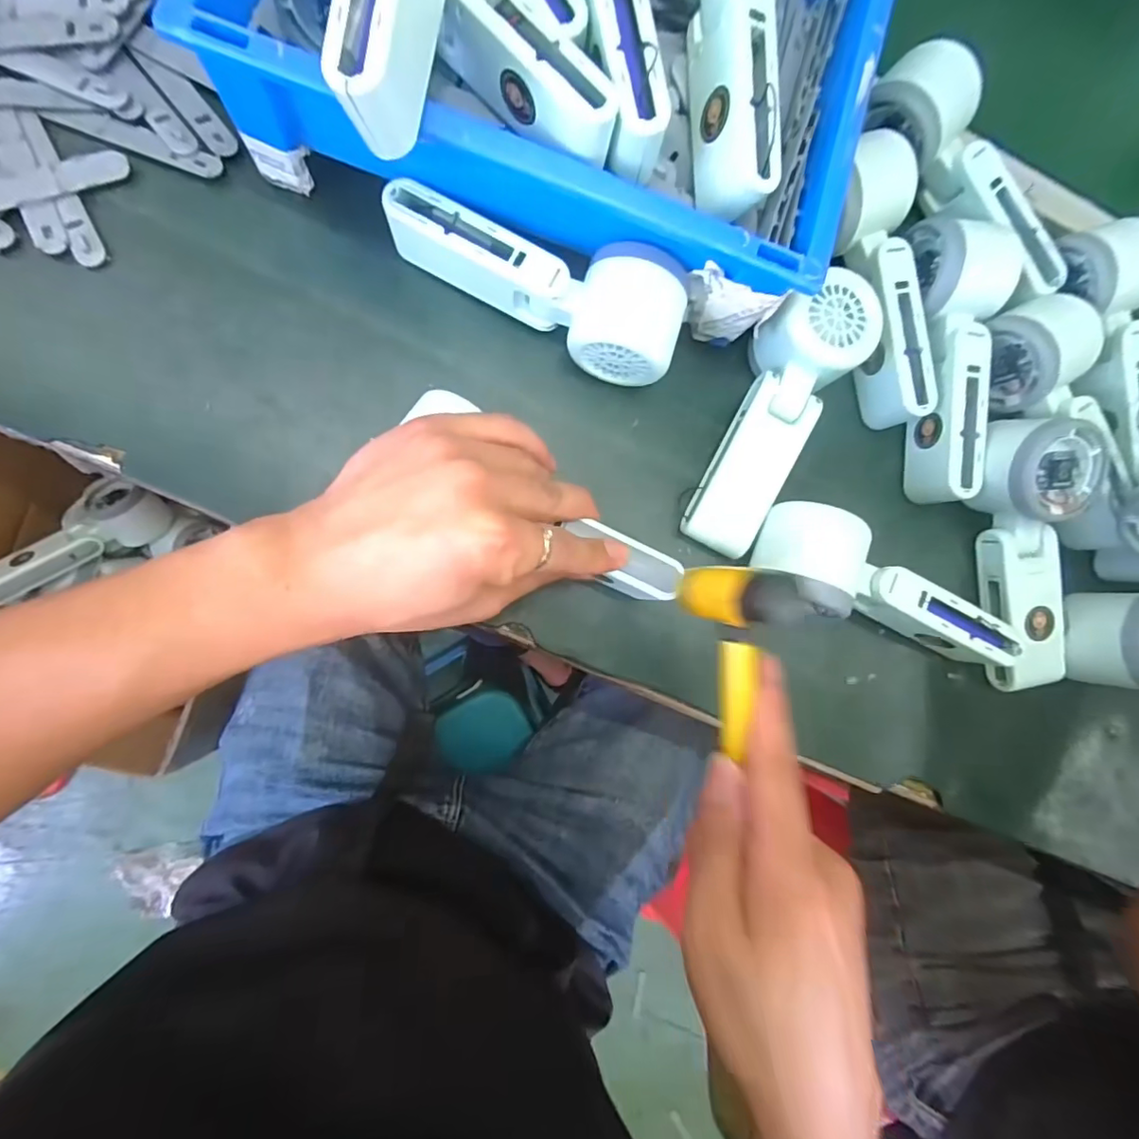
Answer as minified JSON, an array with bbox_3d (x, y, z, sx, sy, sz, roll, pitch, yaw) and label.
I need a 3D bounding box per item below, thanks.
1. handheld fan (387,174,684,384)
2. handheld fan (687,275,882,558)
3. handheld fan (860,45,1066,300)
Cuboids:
[{"bbox_3d":[-0.020,-0.154,0.310,0.167,0.051,0.064,18,86,-8],"label":"handheld fan"},{"bbox_3d":[0.117,-0.091,0.328,0.056,0.050,0.167,29,85,-8],"label":"handheld fan"},{"bbox_3d":[0.247,-0.239,0.348,0.045,0.050,0.164,-40,95,-8],"label":"handheld fan"}]

